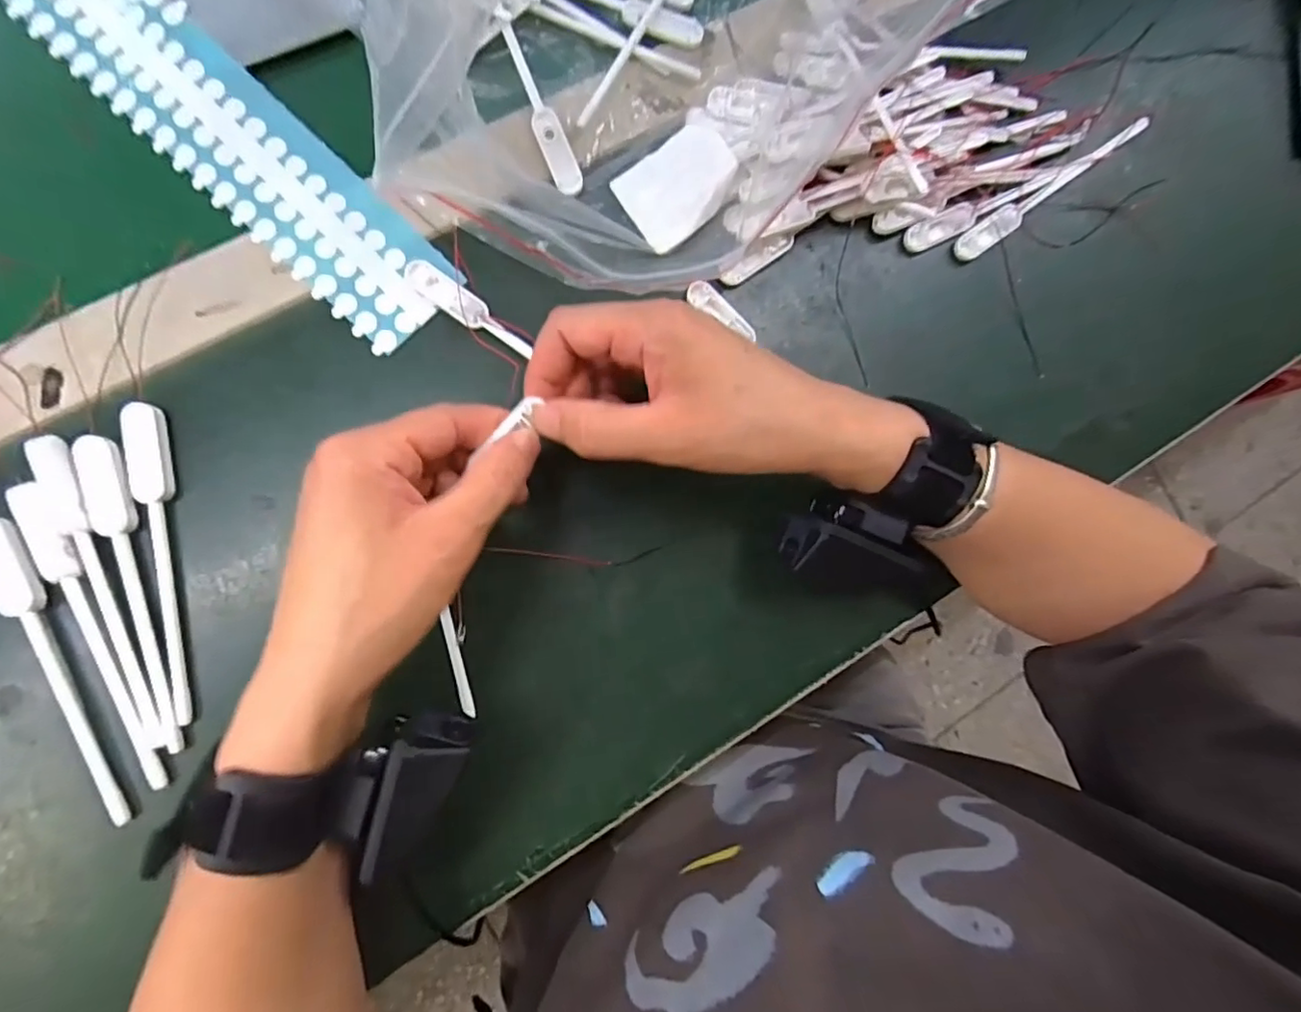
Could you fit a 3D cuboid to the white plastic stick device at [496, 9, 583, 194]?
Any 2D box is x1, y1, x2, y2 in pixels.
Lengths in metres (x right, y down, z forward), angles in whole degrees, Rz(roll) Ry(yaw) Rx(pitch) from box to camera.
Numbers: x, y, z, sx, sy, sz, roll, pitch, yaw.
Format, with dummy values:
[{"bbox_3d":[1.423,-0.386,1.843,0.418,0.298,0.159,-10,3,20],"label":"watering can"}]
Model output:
[{"bbox_3d":[-0.059,-0.209,0.308,0.015,0.006,0.097,-23,90,-9],"label":"white plastic stick device"}]

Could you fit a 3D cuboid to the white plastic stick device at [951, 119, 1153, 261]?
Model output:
[{"bbox_3d":[0.235,-0.187,0.347,0.141,0.009,0.015,-36,92,-9],"label":"white plastic stick device"}]

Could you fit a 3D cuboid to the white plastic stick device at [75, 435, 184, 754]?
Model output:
[{"bbox_3d":[-0.232,0.039,0.267,0.018,0.005,0.144,-14,88,-9],"label":"white plastic stick device"}]

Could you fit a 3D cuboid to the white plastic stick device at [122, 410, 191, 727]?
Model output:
[{"bbox_3d":[-0.224,0.026,0.271,0.015,0.009,0.144,-6,87,-8],"label":"white plastic stick device"}]

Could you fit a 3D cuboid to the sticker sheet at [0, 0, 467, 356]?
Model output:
[{"bbox_3d":[-0.251,-0.225,0.292,0.378,0.007,0.059,43,82,-3],"label":"sticker sheet"}]

